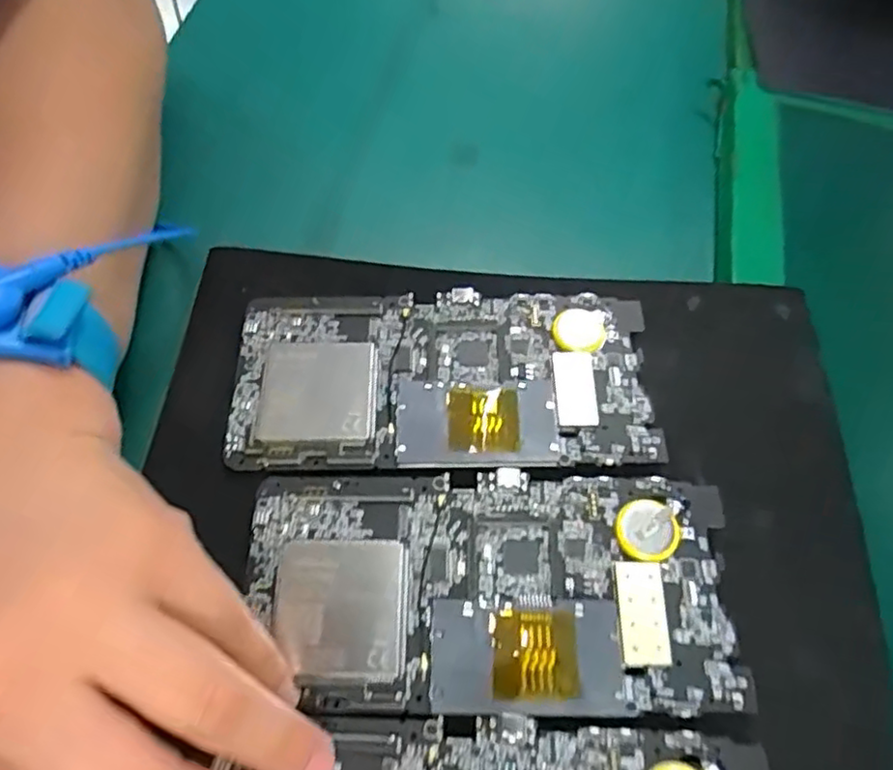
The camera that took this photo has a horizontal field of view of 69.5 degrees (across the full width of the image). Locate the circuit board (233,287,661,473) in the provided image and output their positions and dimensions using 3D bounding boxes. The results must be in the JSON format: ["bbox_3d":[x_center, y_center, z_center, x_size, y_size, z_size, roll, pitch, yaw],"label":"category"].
[{"bbox_3d":[-0.002,-0.004,0.240,0.150,0.004,0.072,3,63,-6],"label":"circuit board"}]

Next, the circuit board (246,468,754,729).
[{"bbox_3d":[0.012,0.064,0.205,0.151,0.006,0.074,3,63,4],"label":"circuit board"}]

